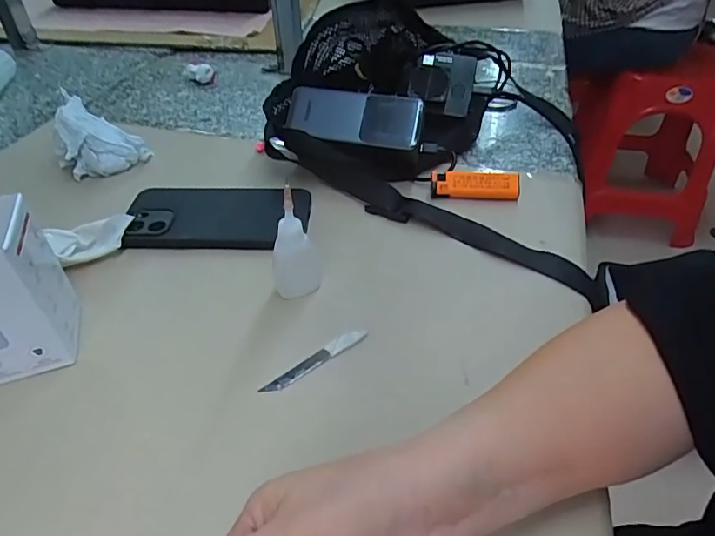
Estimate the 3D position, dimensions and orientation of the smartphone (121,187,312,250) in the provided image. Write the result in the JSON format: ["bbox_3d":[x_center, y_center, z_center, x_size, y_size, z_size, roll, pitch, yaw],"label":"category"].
[{"bbox_3d":[-0.125,-0.045,0.449,0.159,0.016,0.081,1,43,4],"label":"smartphone"}]

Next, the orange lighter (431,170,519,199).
[{"bbox_3d":[0.108,-0.076,0.464,0.078,0.025,0.017,-1,43,1],"label":"orange lighter"}]

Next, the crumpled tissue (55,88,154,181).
[{"bbox_3d":[-0.271,-0.139,0.529,0.080,0.058,0.076,-26,48,-23],"label":"crumpled tissue"}]

